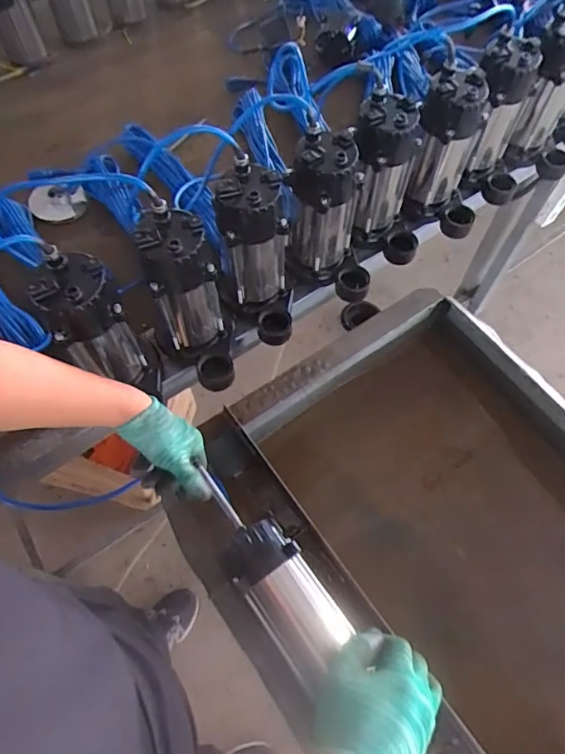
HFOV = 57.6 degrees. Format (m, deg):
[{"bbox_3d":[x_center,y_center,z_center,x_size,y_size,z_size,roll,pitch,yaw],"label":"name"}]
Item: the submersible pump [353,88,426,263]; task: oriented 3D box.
[{"bbox_3d":[0.172,-0.310,0.832,0.122,0.226,0.130,0,62,-1],"label":"submersible pump"}]

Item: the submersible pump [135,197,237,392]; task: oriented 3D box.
[{"bbox_3d":[-0.130,-0.096,0.709,0.108,0.220,0.140,-4,62,-3],"label":"submersible pump"}]

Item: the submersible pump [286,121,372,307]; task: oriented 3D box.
[{"bbox_3d":[0.077,-0.238,0.799,0.135,0.238,0.118,4,62,2],"label":"submersible pump"}]

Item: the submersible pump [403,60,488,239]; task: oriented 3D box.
[{"bbox_3d":[0.289,-0.371,0.869,0.137,0.229,0.106,18,63,8],"label":"submersible pump"}]

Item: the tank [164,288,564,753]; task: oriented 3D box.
[{"bbox_3d":[0.257,0.287,0.751,0.587,0.221,0.749,-31,67,-16],"label":"tank"}]

